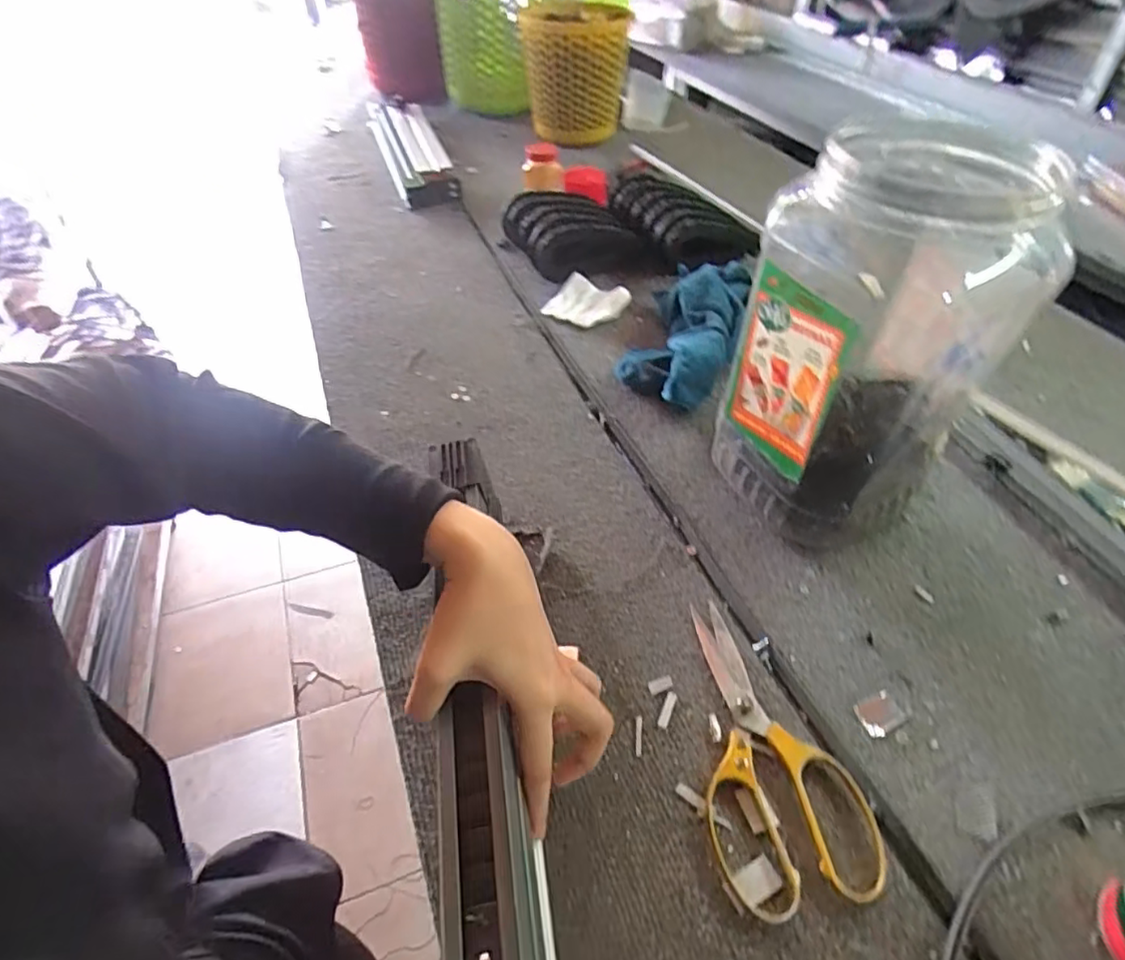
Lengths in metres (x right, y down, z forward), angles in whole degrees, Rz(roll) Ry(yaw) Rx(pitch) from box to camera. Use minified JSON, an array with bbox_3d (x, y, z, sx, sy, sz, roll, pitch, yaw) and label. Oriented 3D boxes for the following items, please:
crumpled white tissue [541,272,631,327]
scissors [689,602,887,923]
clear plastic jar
[{"bbox_3d":[0.030,-0.219,0.761,0.084,0.020,0.081,22,50,20],"label":"crumpled white tissue"},{"bbox_3d":[0.128,0.165,0.400,0.095,0.008,0.189,-7,46,-7],"label":"scissors"},{"bbox_3d":[0.234,-0.090,0.470,0.167,0.260,0.142,-23,50,-21],"label":"clear plastic jar"}]

